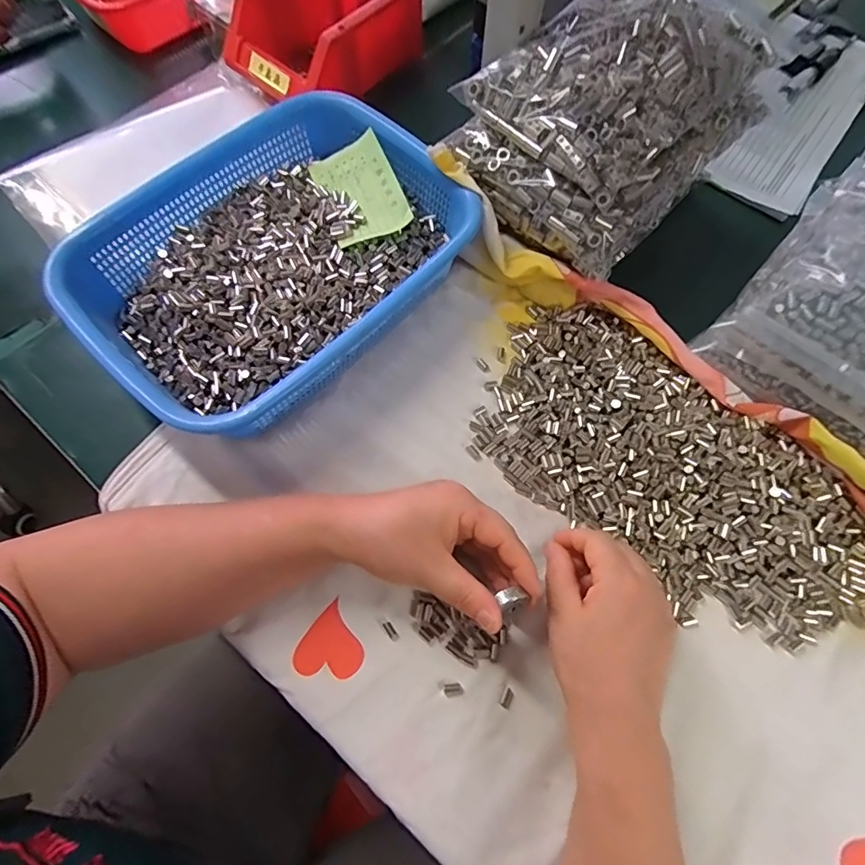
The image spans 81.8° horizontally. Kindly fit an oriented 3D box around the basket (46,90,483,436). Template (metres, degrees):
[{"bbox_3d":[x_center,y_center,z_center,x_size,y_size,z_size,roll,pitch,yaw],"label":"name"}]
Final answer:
[{"bbox_3d":[-0.115,-0.129,0.394,0.271,0.076,0.204,-42,75,-17],"label":"basket"}]

